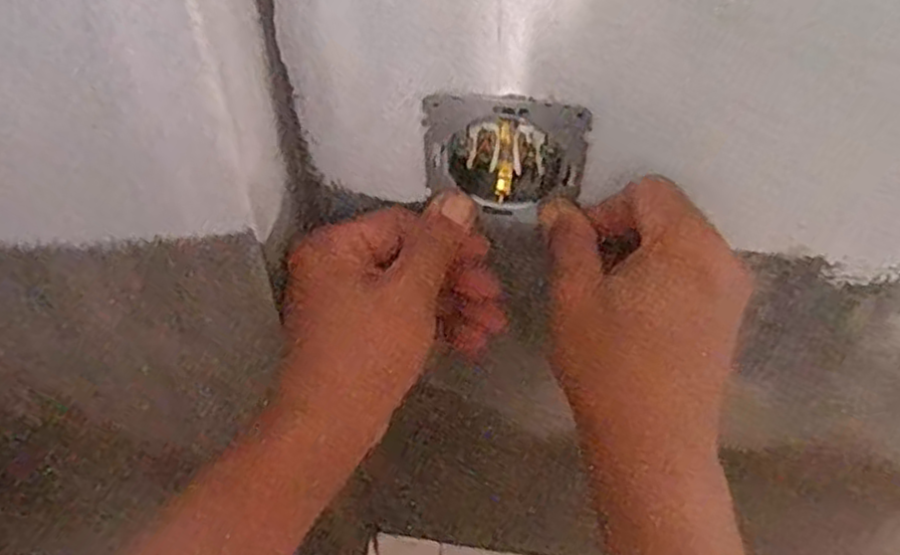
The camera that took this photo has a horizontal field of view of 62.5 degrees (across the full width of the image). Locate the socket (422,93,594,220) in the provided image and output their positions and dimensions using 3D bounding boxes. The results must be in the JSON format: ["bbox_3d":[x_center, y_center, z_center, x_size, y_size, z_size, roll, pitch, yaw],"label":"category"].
[{"bbox_3d":[0.025,-0.058,0.333,0.069,0.060,0.019,6,47,6],"label":"socket"}]

